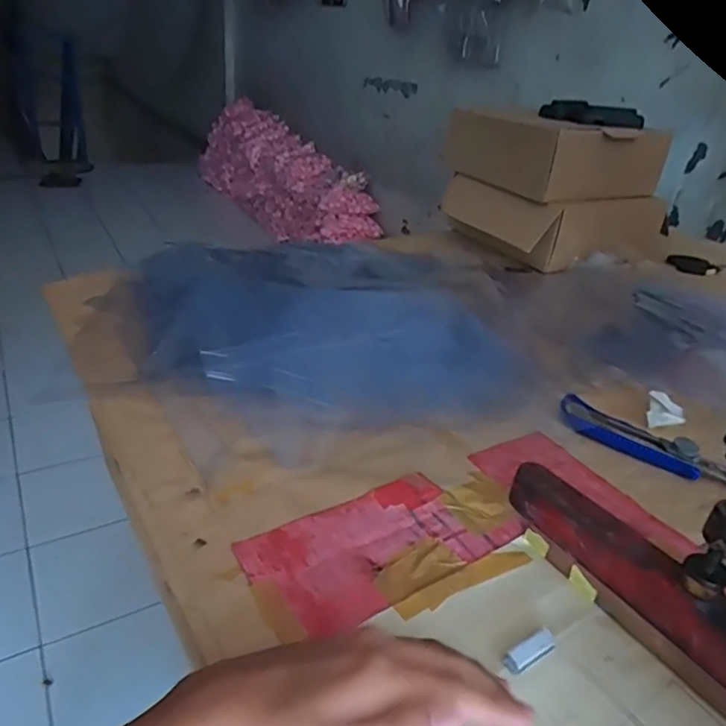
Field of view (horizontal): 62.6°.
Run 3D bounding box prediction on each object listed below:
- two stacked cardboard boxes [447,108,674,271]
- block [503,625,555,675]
[{"bbox_3d":[0.324,-0.304,1.004,0.287,0.191,0.259,-10,34,-24],"label":"two stacked cardboard boxes"},{"bbox_3d":[0.099,0.170,0.353,0.036,0.006,0.012,-14,36,-30],"label":"block"}]

